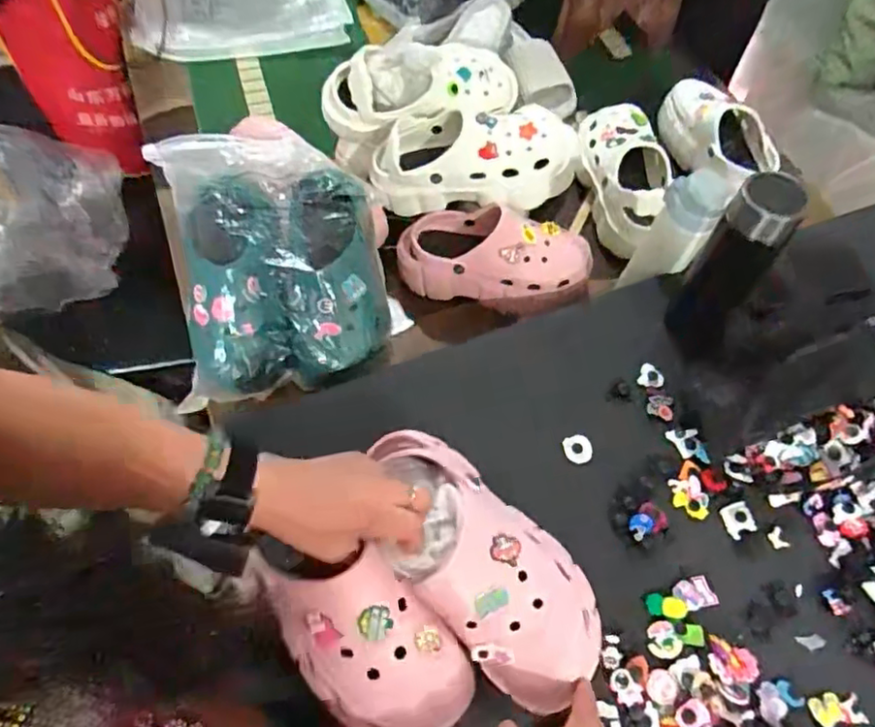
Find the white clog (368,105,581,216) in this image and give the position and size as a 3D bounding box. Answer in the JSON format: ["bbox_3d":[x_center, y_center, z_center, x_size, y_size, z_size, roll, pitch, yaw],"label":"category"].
[{"bbox_3d":[0.048,-0.273,0.830,0.265,0.085,0.107,-2,60,-1],"label":"white clog"}]

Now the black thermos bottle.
[{"bbox_3d":[0.305,-0.097,0.638,0.075,0.193,0.087,31,64,16],"label":"black thermos bottle"}]

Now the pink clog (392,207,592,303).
[{"bbox_3d":[0.075,-0.145,0.840,0.258,0.092,0.105,8,60,4],"label":"pink clog"}]

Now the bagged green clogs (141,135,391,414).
[{"bbox_3d":[-0.200,-0.126,0.768,0.250,0.146,0.309,-13,61,-8],"label":"bagged green clogs"}]

